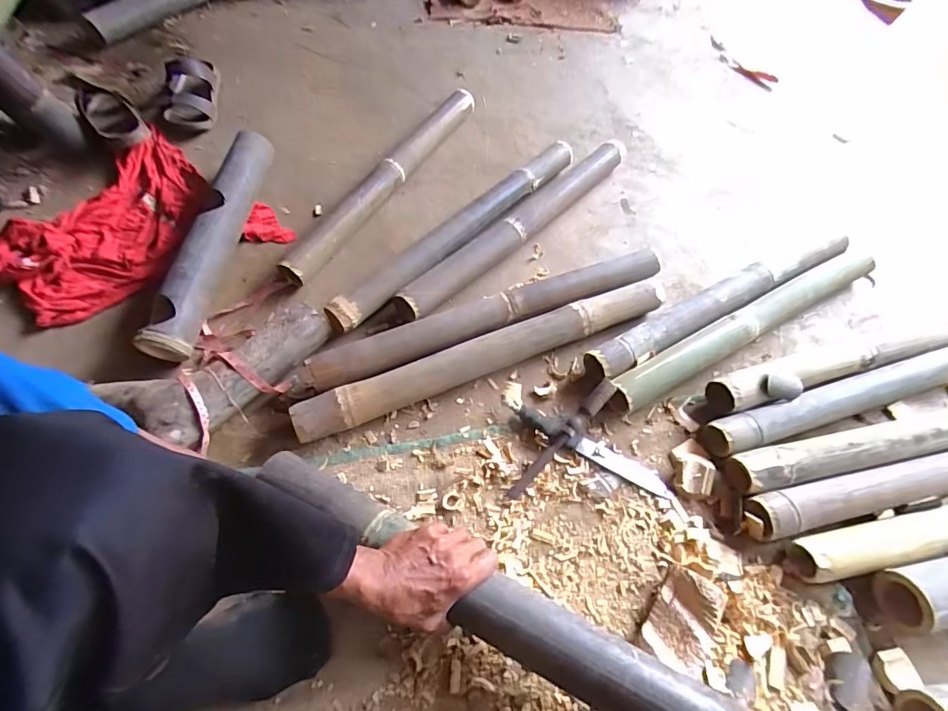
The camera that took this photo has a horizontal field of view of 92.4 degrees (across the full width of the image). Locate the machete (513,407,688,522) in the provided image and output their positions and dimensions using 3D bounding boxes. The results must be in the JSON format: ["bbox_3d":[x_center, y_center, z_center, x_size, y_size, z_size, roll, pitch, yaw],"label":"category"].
[{"bbox_3d":[0.200,0.153,0.706,0.284,0.018,0.043,31,61,14],"label":"machete"}]

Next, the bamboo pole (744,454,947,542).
[{"bbox_3d":[0.684,0.188,0.684,0.598,0.059,0.058,-8,60,-9],"label":"bamboo pole"}]

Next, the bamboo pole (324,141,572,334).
[{"bbox_3d":[-0.026,-0.256,0.900,0.069,0.059,0.641,40,64,18],"label":"bamboo pole"}]

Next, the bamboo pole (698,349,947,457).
[{"bbox_3d":[0.652,0.063,0.767,0.603,0.054,0.059,-13,61,-12],"label":"bamboo pole"}]

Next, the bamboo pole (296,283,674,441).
[{"bbox_3d":[0.029,-0.001,0.765,0.647,0.072,0.058,-20,62,-16],"label":"bamboo pole"}]

